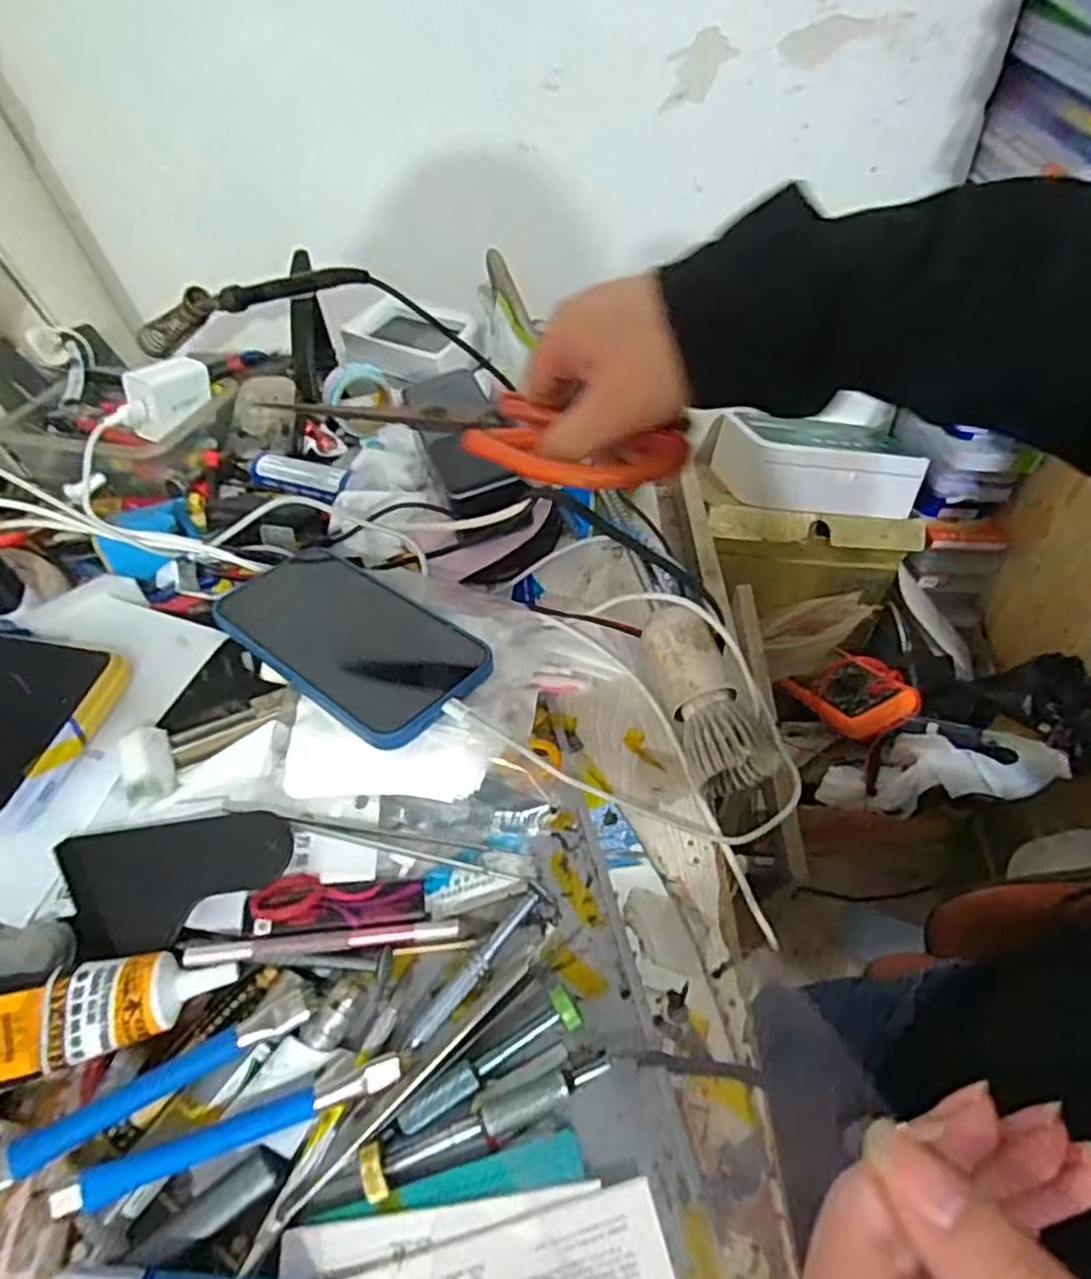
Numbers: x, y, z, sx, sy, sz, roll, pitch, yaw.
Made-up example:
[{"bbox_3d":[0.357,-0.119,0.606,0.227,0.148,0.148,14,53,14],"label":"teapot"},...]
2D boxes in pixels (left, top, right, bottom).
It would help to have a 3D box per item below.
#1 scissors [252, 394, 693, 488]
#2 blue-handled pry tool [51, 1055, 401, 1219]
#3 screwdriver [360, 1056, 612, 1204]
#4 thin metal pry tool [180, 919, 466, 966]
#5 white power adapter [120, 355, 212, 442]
[{"bbox_3d":[-0.031,-0.105,0.355,0.201,0.019,0.067,15,51,16],"label":"scissors"},{"bbox_3d":[-0.120,0.190,0.276,0.125,0.013,0.012,-16,51,-12],"label":"blue-handled pry tool"},{"bbox_3d":[-0.022,0.188,0.279,0.099,0.011,0.017,-17,51,-13],"label":"screwdriver"},{"bbox_3d":[-0.096,0.135,0.320,0.123,0.008,0.010,-5,49,-3],"label":"thin metal pry tool"},{"bbox_3d":[-0.273,-0.176,0.518,0.023,0.047,0.063,34,63,29],"label":"white power adapter"}]

